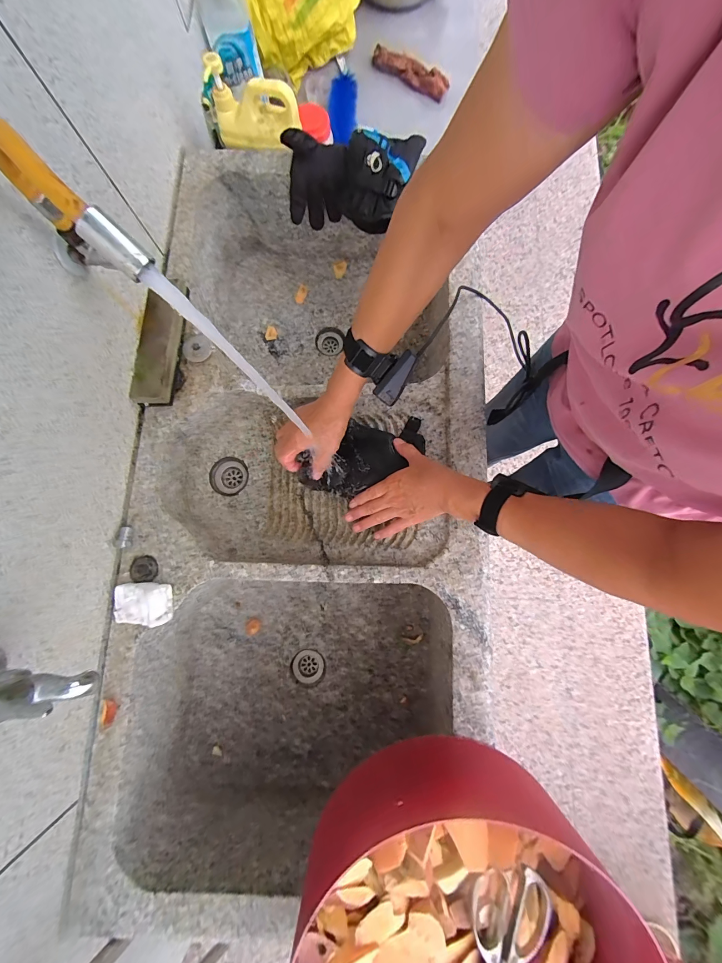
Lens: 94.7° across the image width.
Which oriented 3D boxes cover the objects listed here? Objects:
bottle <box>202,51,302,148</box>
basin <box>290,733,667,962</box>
[{"bbox_3d":[-0.183,-0.651,0.575,0.146,0.082,0.059,5,80,1],"label":"bottle"},{"bbox_3d":[0.109,0.495,0.346,0.352,0.120,0.335,0,80,0],"label":"basin"}]

